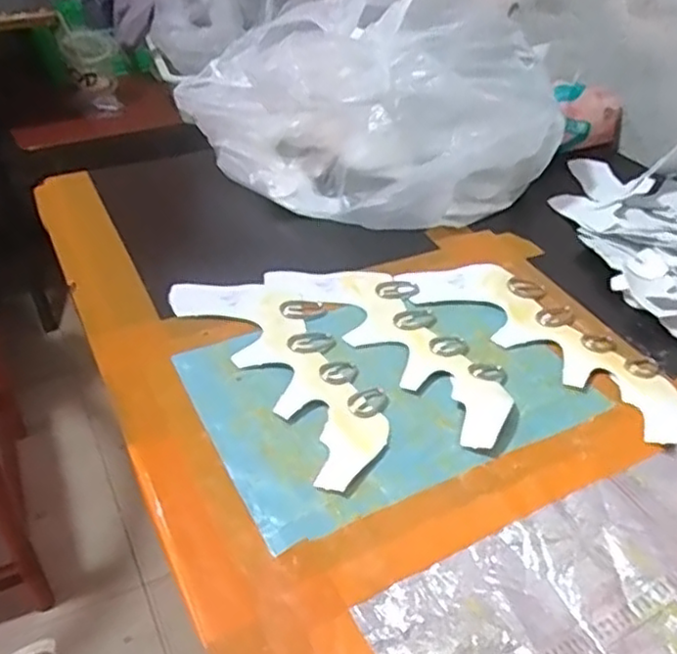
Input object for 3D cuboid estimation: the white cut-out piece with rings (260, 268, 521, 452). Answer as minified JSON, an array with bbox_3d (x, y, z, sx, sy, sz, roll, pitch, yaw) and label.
[{"bbox_3d":[0.046,0.004,0.489,0.087,0.008,0.214,-25,45,-32],"label":"white cut-out piece with rings"}]

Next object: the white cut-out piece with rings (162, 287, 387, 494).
[{"bbox_3d":[-0.032,0.022,0.458,0.084,0.005,0.206,-19,43,-25],"label":"white cut-out piece with rings"}]

